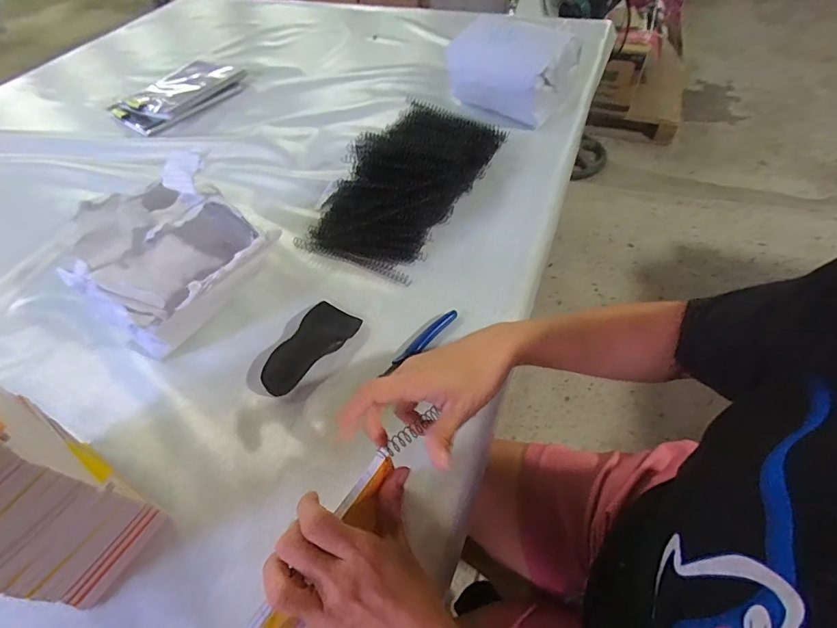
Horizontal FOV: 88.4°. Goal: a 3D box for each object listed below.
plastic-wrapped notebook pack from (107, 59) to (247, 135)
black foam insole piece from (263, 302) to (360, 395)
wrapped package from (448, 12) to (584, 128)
[{"bbox_3d":[-0.477,-0.447,0.872,0.142,0.035,0.255,26,59,21],"label":"plastic-wrapped notebook pack"},{"bbox_3d":[-0.122,0.034,0.470,0.065,0.016,0.119,29,60,24],"label":"black foam insole piece"},{"bbox_3d":[0.163,-0.426,0.732,0.195,0.128,0.128,31,61,26],"label":"wrapped package"}]

